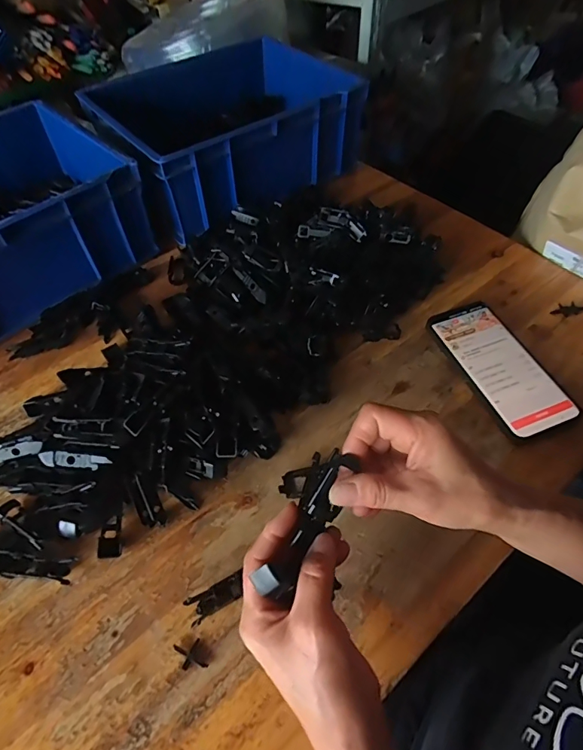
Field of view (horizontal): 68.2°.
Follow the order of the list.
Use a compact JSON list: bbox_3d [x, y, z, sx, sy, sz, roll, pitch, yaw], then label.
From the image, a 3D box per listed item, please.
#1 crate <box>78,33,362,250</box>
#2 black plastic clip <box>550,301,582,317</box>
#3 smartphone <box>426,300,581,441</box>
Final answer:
[{"bbox_3d":[-0.091,-0.365,0.649,0.330,0.120,0.239,-33,59,-20],"label":"crate"},{"bbox_3d":[0.325,-0.078,0.506,0.043,0.006,0.020,-11,54,-6],"label":"black plastic clip"},{"bbox_3d":[0.213,-0.011,0.447,0.076,0.007,0.162,-20,58,-10],"label":"smartphone"}]

